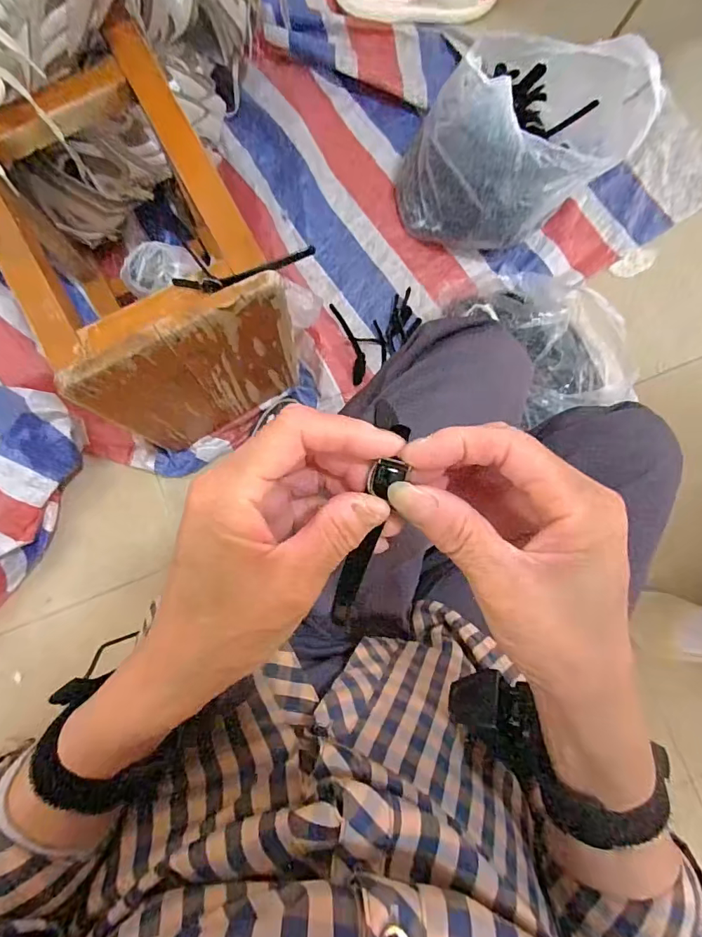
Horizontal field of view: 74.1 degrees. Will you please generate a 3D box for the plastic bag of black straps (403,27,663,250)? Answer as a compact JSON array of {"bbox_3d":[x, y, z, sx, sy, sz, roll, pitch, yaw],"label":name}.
[{"bbox_3d":[0.233,-0.485,0.705,0.294,0.202,0.241,-32,87,-5],"label":"plastic bag of black straps"}]

